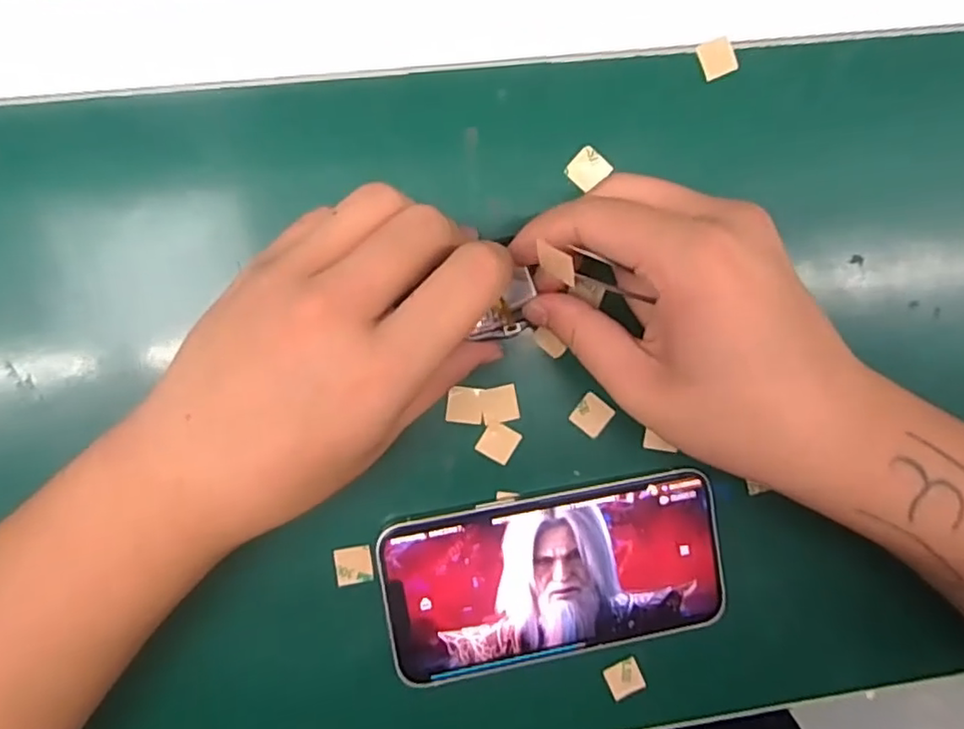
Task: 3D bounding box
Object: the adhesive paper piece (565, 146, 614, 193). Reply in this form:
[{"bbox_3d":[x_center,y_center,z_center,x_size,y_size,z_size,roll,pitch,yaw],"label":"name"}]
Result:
[{"bbox_3d":[0.044,-0.082,0.264,0.015,0.004,0.017,41,84,5],"label":"adhesive paper piece"}]

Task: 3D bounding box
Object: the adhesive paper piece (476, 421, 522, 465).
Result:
[{"bbox_3d":[0.007,0.034,0.271,0.016,0.004,0.015,32,87,-9],"label":"adhesive paper piece"}]

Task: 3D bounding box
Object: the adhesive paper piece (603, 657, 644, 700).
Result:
[{"bbox_3d":[0.065,0.142,0.285,0.016,0.004,0.014,-26,85,-4],"label":"adhesive paper piece"}]

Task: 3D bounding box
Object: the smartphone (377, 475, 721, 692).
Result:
[{"bbox_3d":[0.032,0.091,0.272,0.144,0.010,0.073,-9,94,-5],"label":"smartphone"}]

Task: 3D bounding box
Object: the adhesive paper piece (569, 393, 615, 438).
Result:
[{"bbox_3d":[0.048,0.022,0.272,0.015,0.004,0.016,39,89,-7],"label":"adhesive paper piece"}]

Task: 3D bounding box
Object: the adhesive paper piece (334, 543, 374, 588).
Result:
[{"bbox_3d":[-0.054,0.086,0.268,0.015,0.004,0.017,-7,98,-11],"label":"adhesive paper piece"}]

